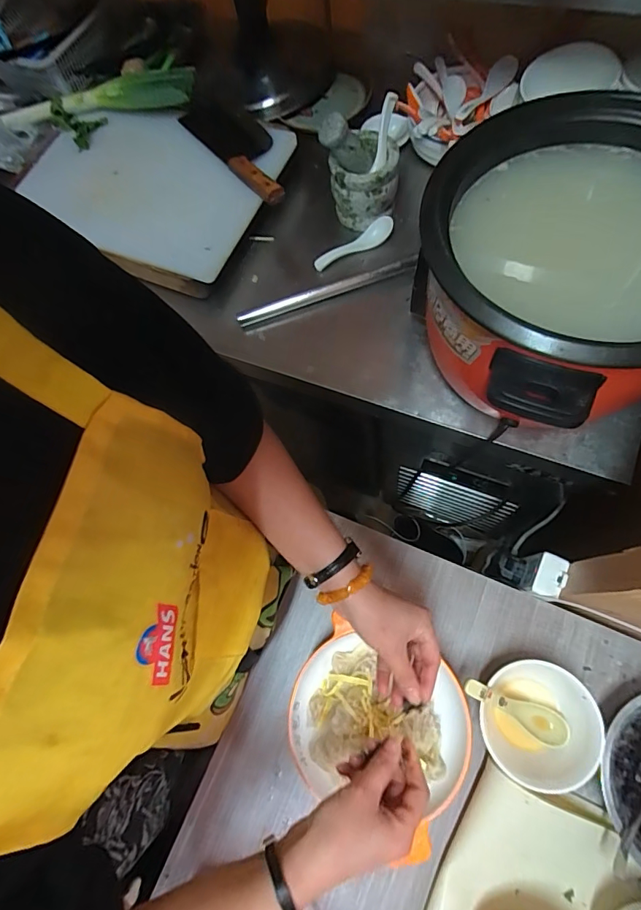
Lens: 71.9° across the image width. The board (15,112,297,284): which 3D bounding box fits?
[{"bbox_3d":[-0.302,-0.490,0.782,0.454,0.025,0.308,24,80,16],"label":"board"}]

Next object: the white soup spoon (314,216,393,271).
[{"bbox_3d":[0.053,-0.345,0.728,0.138,0.027,0.032,-26,65,5],"label":"white soup spoon"}]

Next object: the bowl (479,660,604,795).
[{"bbox_3d":[0.235,0.296,0.490,0.115,0.058,0.117,-1,64,3],"label":"bowl"}]

